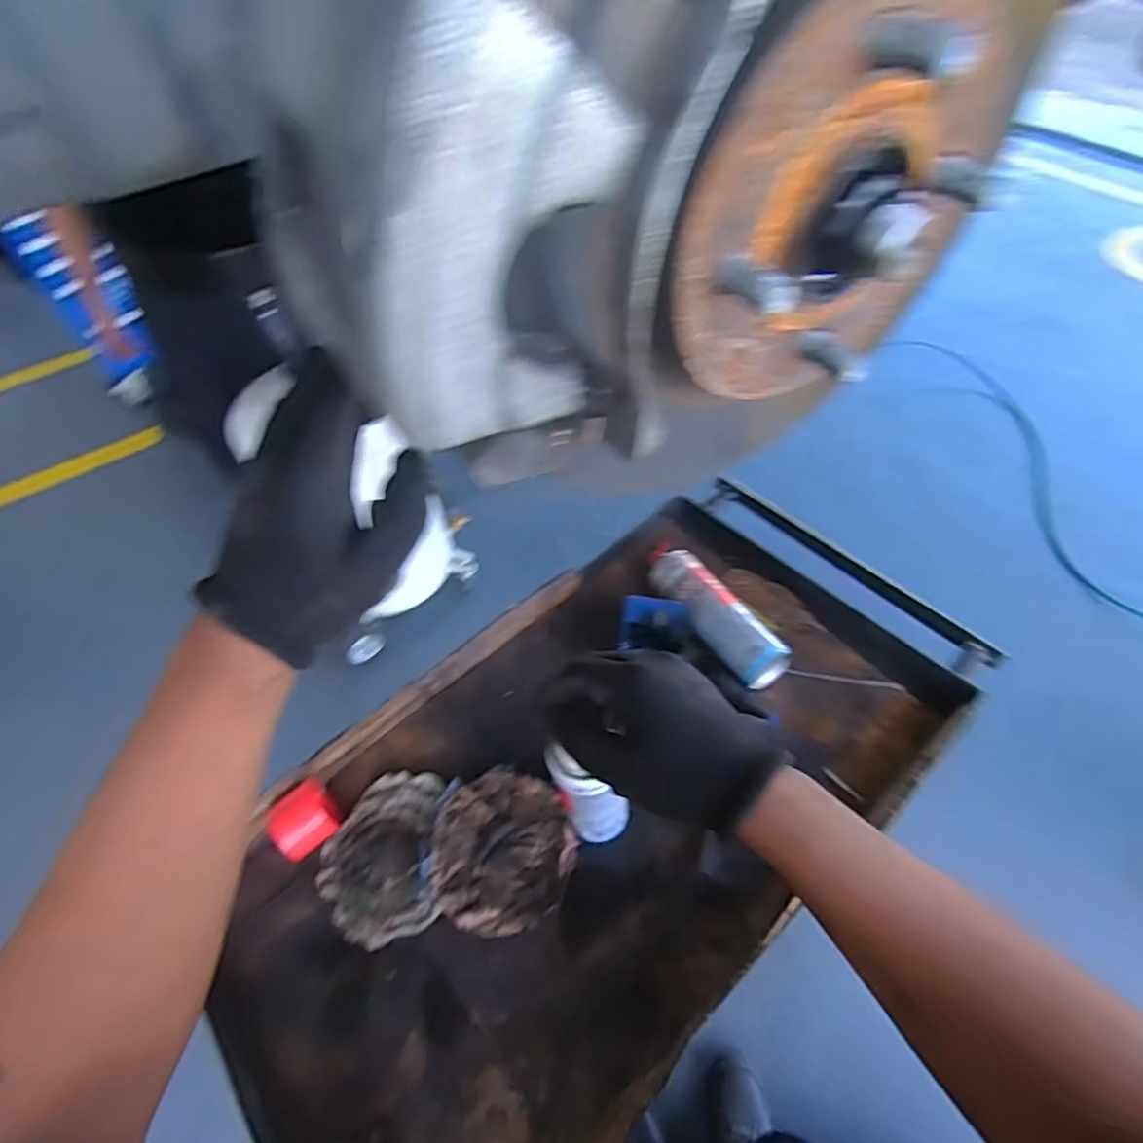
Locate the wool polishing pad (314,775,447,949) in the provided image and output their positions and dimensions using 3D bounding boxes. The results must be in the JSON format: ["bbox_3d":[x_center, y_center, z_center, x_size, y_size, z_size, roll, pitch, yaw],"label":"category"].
[{"bbox_3d":[-0.209,0.308,0.676,0.129,0.028,0.164,-6,53,1],"label":"wool polishing pad"}]

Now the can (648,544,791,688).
[{"bbox_3d":[0.175,0.050,0.791,0.064,0.052,0.223,-32,57,-17],"label":"can"}]

